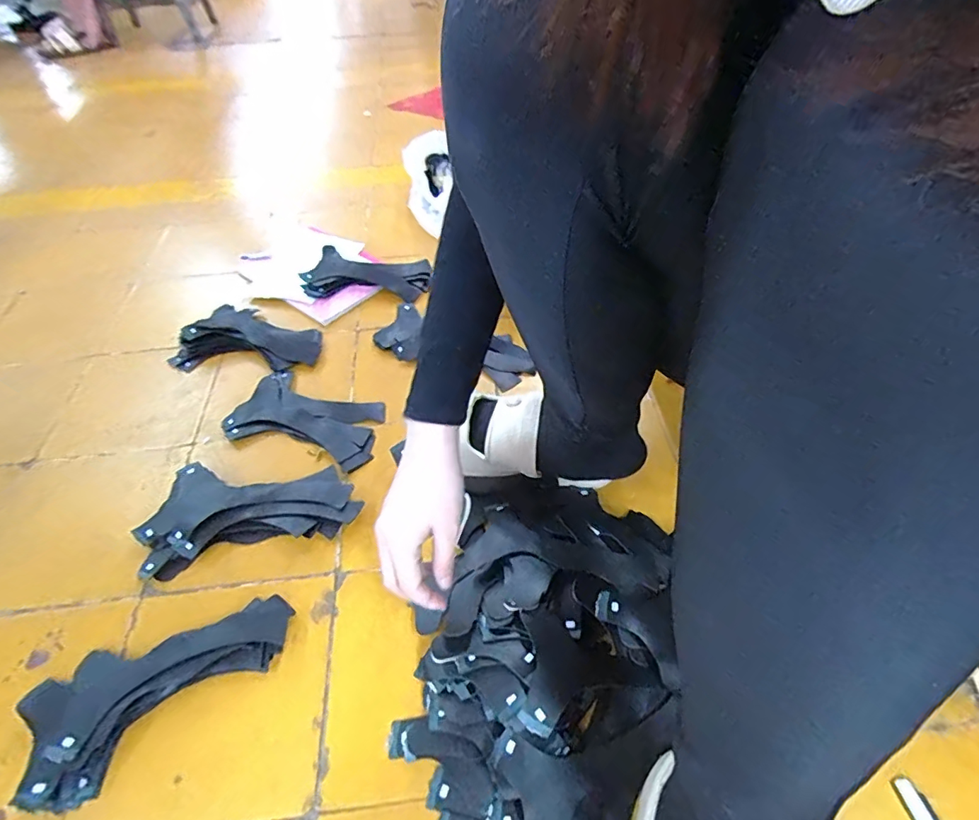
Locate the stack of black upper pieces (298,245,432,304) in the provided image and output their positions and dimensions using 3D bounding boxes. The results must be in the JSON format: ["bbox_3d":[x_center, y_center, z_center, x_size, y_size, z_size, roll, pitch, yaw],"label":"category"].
[{"bbox_3d":[-0.202,-0.223,0.855,0.204,0.043,0.101,3,49,4],"label":"stack of black upper pieces"}]

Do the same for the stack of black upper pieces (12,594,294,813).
[{"bbox_3d":[-0.298,0.235,0.463,0.215,0.025,0.108,-32,55,-23],"label":"stack of black upper pieces"}]

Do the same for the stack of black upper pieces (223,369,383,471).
[{"bbox_3d":[-0.238,0.008,0.670,0.197,0.012,0.112,12,51,12],"label":"stack of black upper pieces"}]

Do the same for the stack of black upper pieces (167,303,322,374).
[{"bbox_3d":[-0.362,-0.099,0.758,0.213,0.036,0.136,16,51,15],"label":"stack of black upper pieces"}]

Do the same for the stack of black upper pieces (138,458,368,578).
[{"bbox_3d":[-0.264,0.116,0.567,0.223,0.024,0.128,-1,49,1],"label":"stack of black upper pieces"}]

